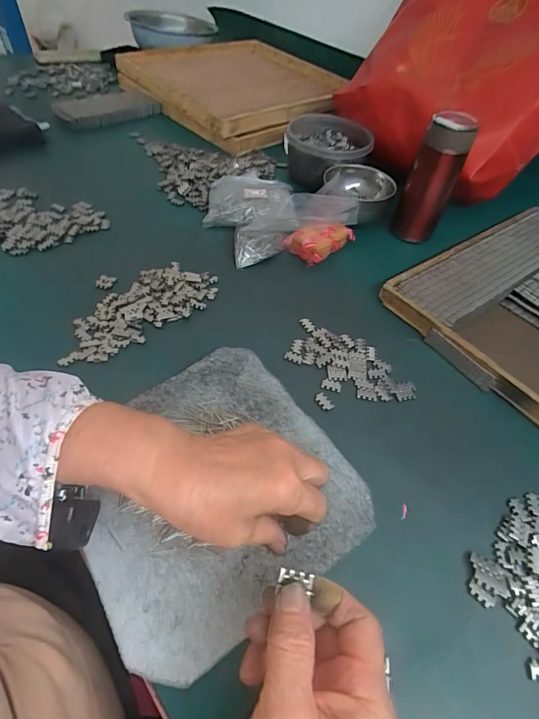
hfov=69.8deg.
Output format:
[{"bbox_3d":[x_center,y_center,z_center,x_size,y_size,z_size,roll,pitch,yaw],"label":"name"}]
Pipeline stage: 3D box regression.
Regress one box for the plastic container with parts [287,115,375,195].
[{"bbox_3d":[0.098,-0.358,0.668,0.140,0.076,0.143,11,50,1],"label":"plastic container with parts"}]

